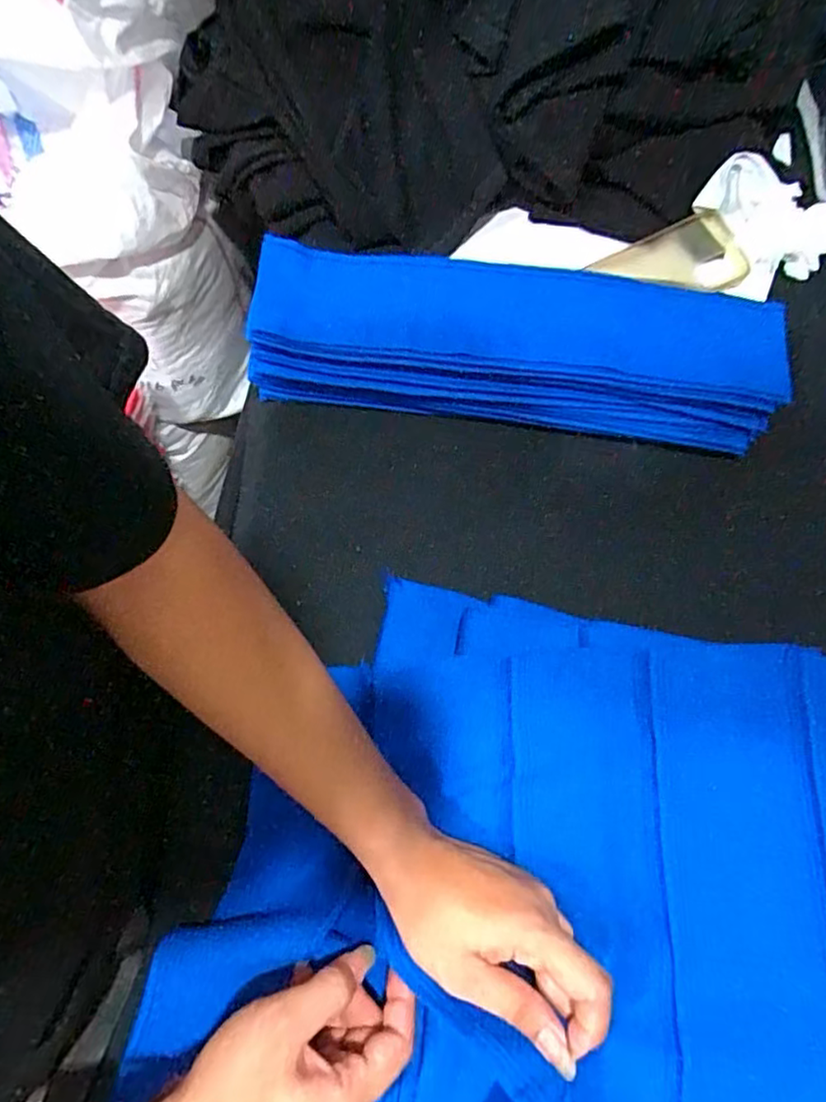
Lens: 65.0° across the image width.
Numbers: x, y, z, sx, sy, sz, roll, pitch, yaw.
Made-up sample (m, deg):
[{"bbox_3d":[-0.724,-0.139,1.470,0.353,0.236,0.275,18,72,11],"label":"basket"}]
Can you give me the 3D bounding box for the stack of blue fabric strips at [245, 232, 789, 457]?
[{"bbox_3d":[0.076,-0.165,0.535,0.423,0.078,0.115,5,68,2],"label":"stack of blue fabric strips"}]

